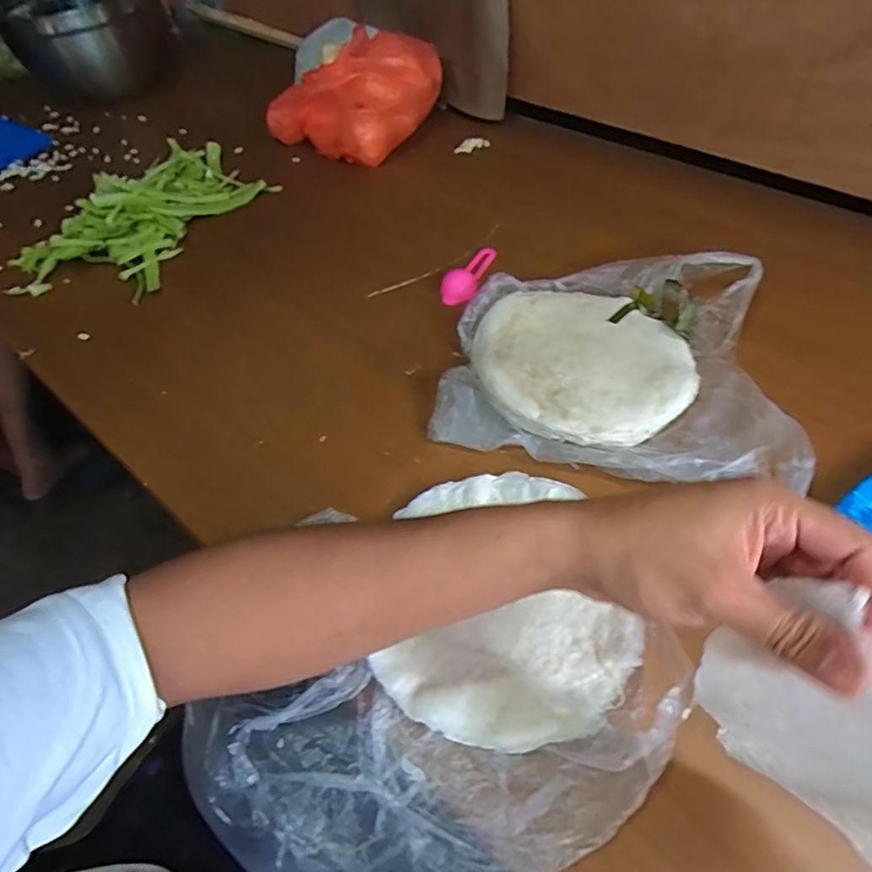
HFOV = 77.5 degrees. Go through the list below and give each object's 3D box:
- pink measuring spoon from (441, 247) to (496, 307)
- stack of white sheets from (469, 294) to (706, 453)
[{"bbox_3d":[0.040,-0.202,0.661,0.037,0.023,0.109,16,56,16],"label":"pink measuring spoon"},{"bbox_3d":[0.141,-0.075,0.539,0.208,0.024,0.193,17,56,17],"label":"stack of white sheets"}]

